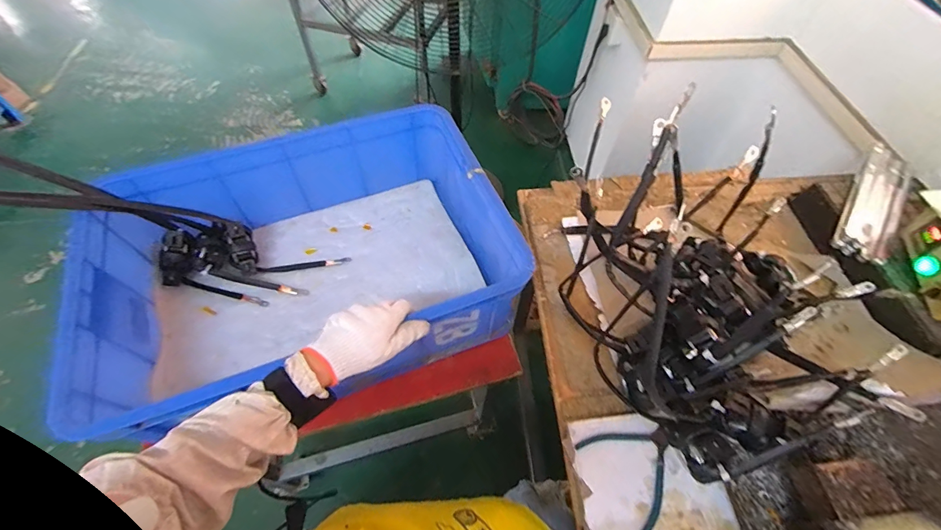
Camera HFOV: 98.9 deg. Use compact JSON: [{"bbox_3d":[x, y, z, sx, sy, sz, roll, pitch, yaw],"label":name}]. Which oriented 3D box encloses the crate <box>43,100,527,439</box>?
[{"bbox_3d":[-0.267,-0.017,0.699,0.618,0.205,0.420,-22,61,-15],"label":"crate"}]

